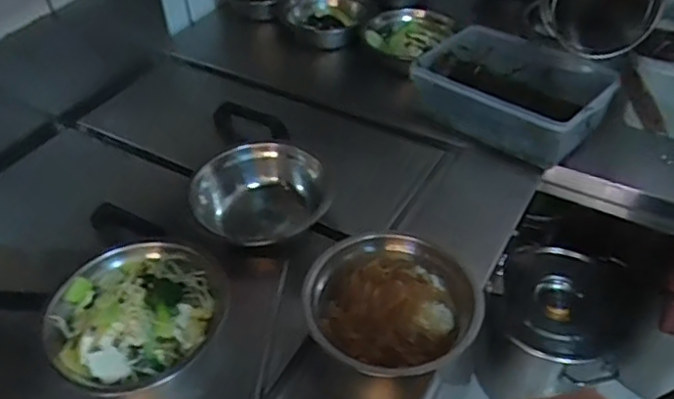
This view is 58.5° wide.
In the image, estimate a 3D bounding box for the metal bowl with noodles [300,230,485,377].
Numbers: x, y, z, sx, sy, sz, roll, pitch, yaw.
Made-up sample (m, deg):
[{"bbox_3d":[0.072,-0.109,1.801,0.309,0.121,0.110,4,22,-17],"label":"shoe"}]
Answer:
[{"bbox_3d":[0.065,0.113,0.659,0.174,0.069,0.176,-1,44,1],"label":"metal bowl with noodles"}]

